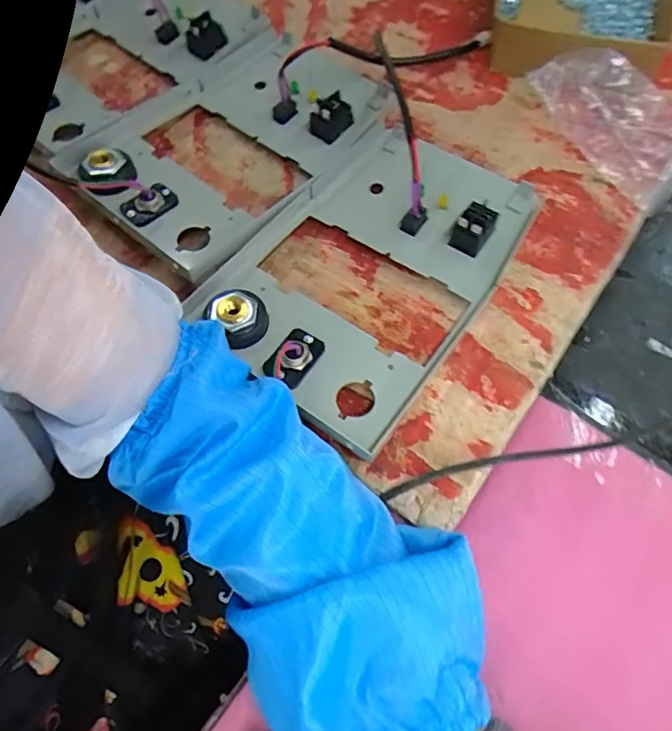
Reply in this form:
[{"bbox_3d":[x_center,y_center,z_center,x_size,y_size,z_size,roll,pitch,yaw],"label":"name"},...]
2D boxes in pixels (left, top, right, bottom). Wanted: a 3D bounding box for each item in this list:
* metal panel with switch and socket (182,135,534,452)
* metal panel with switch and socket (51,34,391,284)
[{"bbox_3d":[0.025,-0.069,0.361,0.150,0.034,0.235,31,70,16],"label":"metal panel with switch and socket"},{"bbox_3d":[-0.079,-0.172,0.415,0.159,0.035,0.230,32,70,16],"label":"metal panel with switch and socket"}]

